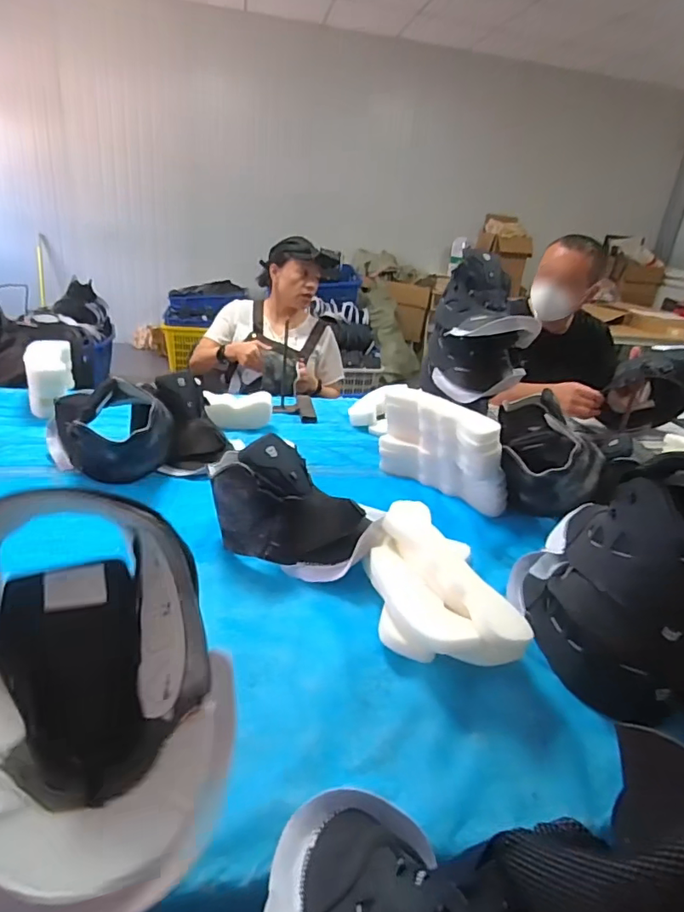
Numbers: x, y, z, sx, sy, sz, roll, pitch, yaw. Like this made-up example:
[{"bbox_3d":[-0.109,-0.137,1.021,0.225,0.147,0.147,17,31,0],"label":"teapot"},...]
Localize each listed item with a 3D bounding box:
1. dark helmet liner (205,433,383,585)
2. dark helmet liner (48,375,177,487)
[{"bbox_3d":[-0.079,0.069,0.800,0.276,0.146,0.139,20,28,27],"label":"dark helmet liner"},{"bbox_3d":[-0.430,-0.054,0.992,0.217,0.180,0.217,-8,28,-28],"label":"dark helmet liner"}]

